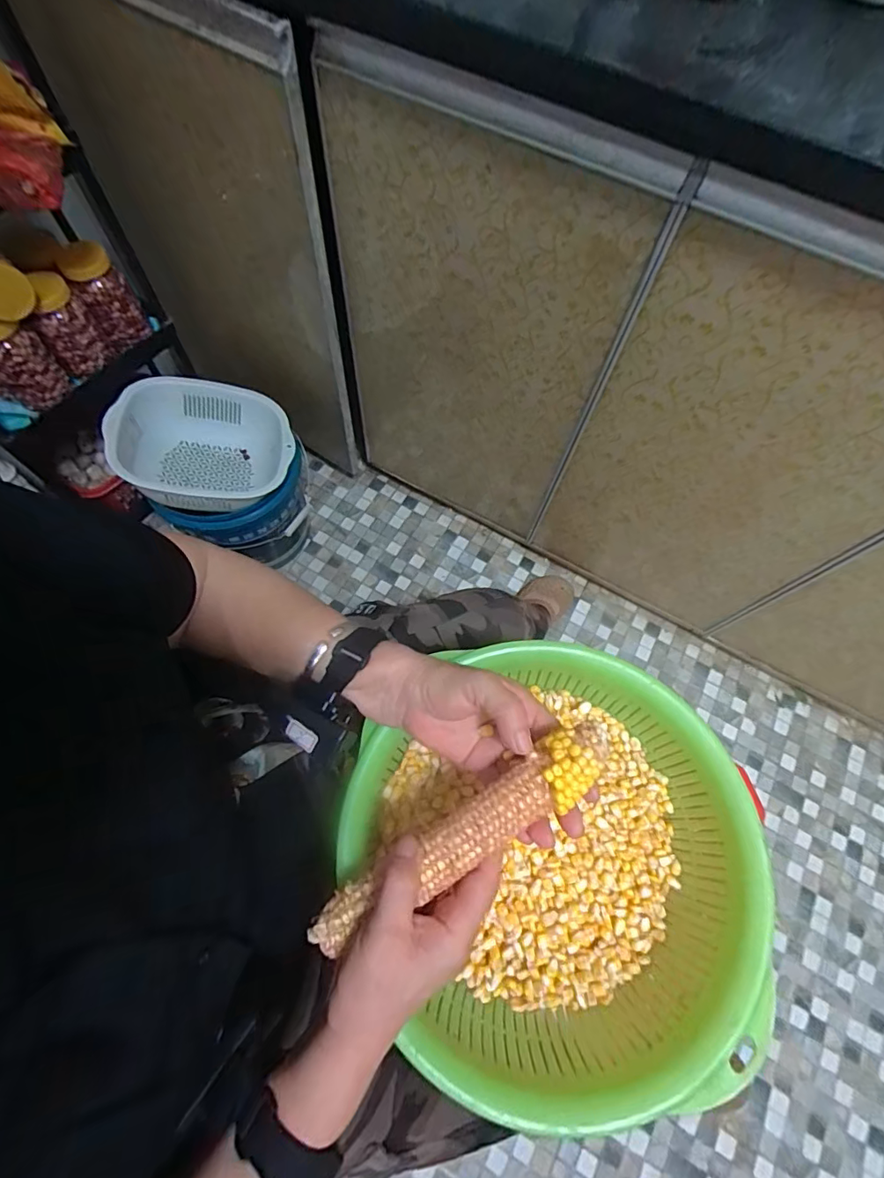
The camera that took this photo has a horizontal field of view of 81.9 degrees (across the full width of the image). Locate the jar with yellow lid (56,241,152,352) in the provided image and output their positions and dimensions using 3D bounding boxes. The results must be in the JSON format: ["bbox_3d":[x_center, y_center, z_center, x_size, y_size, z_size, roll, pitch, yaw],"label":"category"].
[{"bbox_3d":[-0.565,-0.492,0.863,0.078,0.136,0.091,-31,73,-14],"label":"jar with yellow lid"}]

